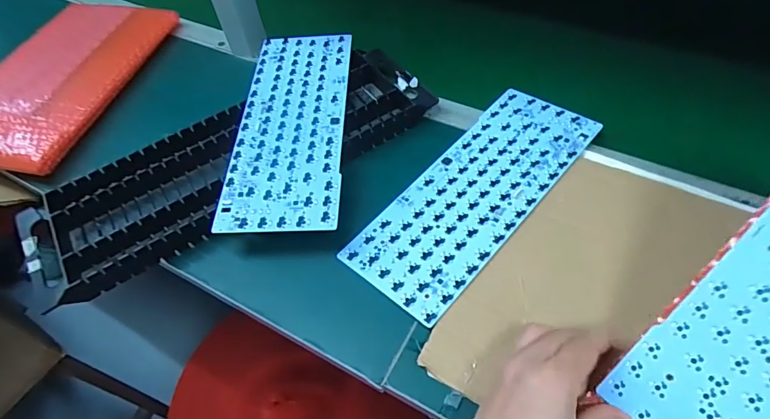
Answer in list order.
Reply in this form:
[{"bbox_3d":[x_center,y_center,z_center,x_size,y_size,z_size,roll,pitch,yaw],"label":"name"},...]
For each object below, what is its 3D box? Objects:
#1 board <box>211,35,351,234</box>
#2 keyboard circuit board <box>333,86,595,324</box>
[{"bbox_3d":[-0.107,-0.105,0.530,0.122,0.004,0.305,-2,54,4],"label":"board"},{"bbox_3d":[0.099,-0.023,0.486,0.120,0.009,0.305,35,64,26],"label":"keyboard circuit board"}]

